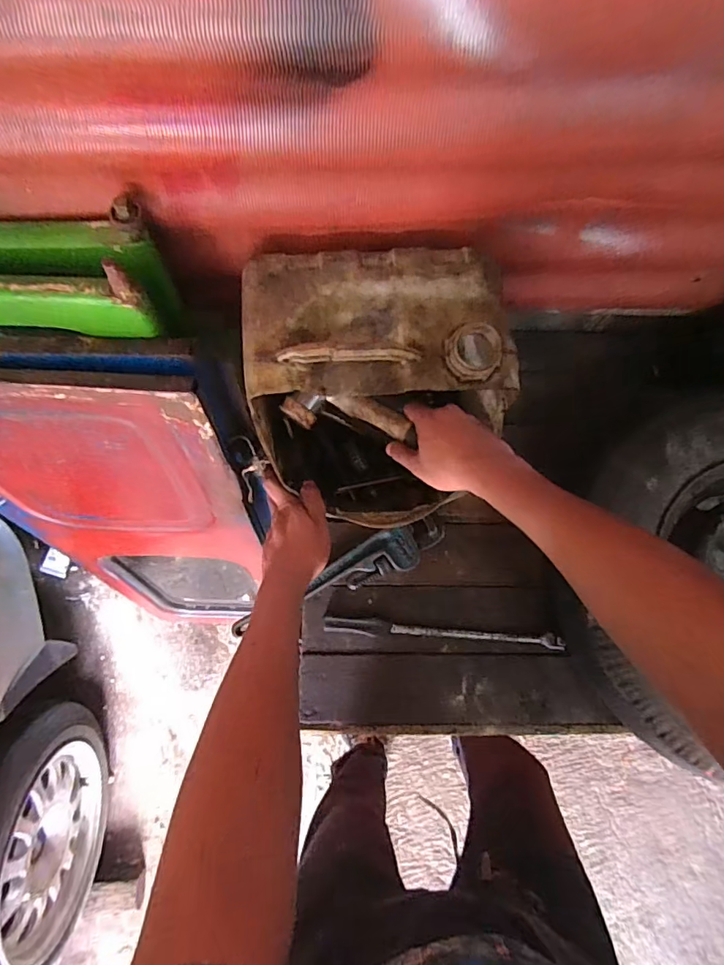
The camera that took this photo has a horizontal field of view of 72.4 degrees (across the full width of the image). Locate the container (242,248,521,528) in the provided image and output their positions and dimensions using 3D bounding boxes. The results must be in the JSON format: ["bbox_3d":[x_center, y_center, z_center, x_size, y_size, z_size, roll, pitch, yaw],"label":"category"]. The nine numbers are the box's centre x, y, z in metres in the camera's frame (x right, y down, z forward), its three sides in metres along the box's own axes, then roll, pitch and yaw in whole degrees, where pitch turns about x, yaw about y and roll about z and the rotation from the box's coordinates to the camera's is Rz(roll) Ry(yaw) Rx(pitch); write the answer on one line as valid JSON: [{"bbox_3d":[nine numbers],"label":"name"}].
[{"bbox_3d":[0.016,-0.097,0.615,0.276,0.284,0.231,-9,78,-3],"label":"container"}]

